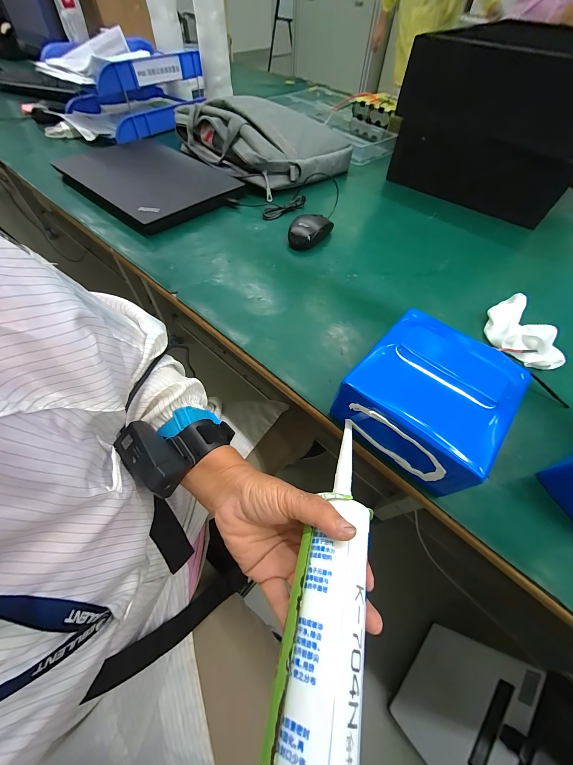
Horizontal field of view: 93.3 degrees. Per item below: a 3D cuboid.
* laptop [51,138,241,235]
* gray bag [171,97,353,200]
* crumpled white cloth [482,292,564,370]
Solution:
[{"bbox_3d":[-0.318,-0.458,0.607,0.383,0.034,0.259,36,64,18],"label":"laptop"},{"bbox_3d":[-0.065,-0.617,0.685,0.300,0.101,0.372,-36,66,-21],"label":"gray bag"},{"bbox_3d":[0.333,-0.074,0.388,0.079,0.031,0.121,-9,59,-8],"label":"crumpled white cloth"}]

